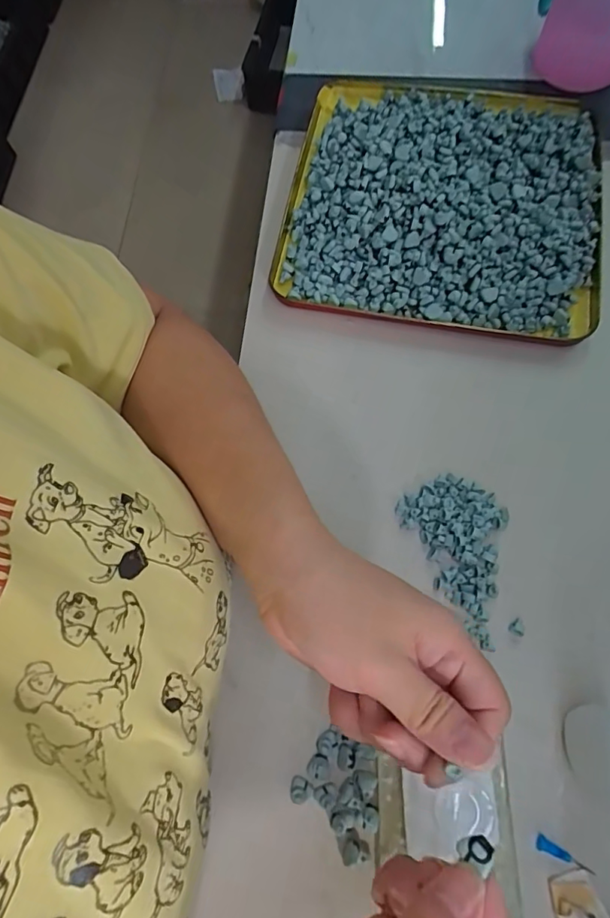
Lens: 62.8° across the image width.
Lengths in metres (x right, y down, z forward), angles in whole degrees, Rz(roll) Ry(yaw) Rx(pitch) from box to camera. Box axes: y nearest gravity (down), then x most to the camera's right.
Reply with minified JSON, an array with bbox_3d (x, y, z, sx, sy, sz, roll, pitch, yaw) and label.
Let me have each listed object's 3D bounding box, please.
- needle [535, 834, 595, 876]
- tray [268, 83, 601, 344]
[{"bbox_3d":[0.135,0.205,0.257,0.030,0.004,0.007,22,72,10],"label":"needle"},{"bbox_3d":[0.107,-0.214,0.393,0.234,0.036,0.242,8,71,8],"label":"tray"}]

